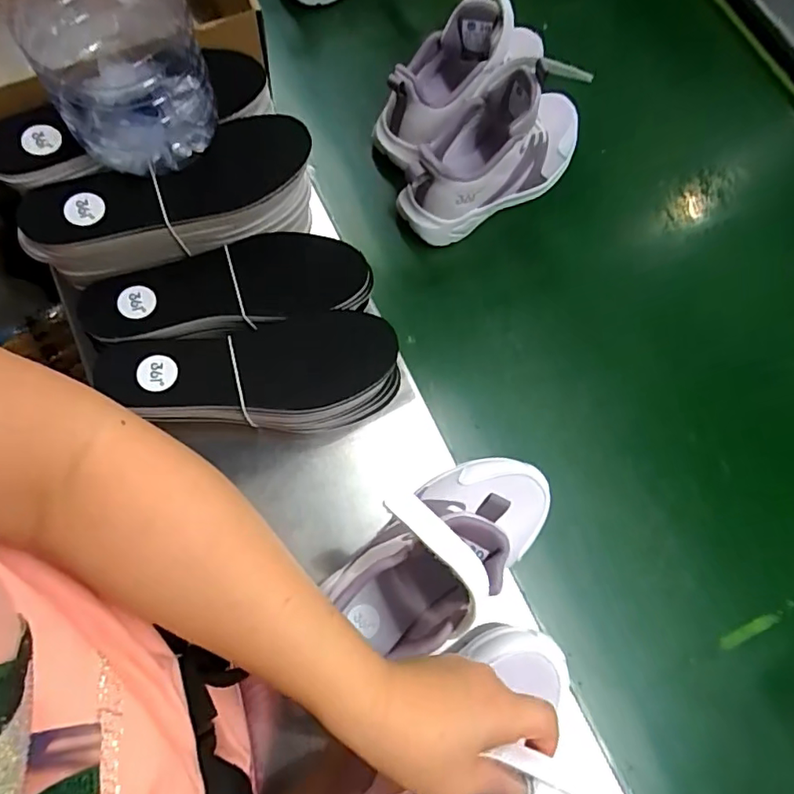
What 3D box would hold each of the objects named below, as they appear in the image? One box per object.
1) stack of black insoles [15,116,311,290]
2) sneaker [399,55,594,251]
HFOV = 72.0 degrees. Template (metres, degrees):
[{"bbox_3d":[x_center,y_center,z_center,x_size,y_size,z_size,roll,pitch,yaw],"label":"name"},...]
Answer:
[{"bbox_3d":[-0.167,-0.150,0.421,0.204,0.060,0.073,-17,73,-8],"label":"stack of black insoles"},{"bbox_3d":[0.095,-0.227,0.487,0.193,0.142,0.065,-30,75,-11],"label":"sneaker"}]

